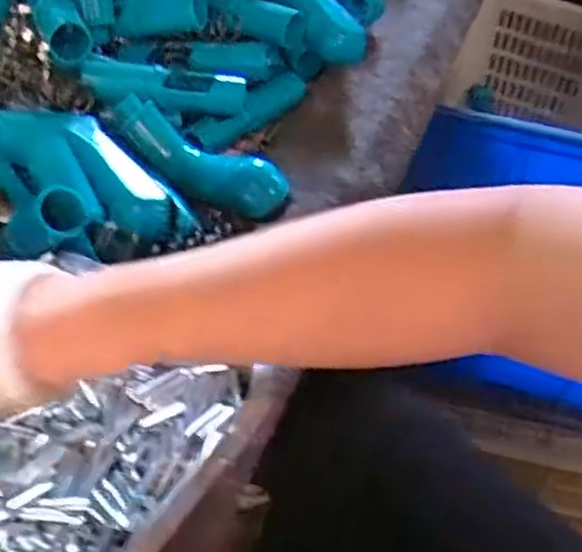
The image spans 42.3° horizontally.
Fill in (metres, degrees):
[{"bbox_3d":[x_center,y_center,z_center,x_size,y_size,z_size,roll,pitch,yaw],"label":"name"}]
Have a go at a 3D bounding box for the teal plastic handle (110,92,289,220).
[{"bbox_3d":[-0.063,-0.078,0.526,0.140,0.045,0.047,30,54,25],"label":"teal plastic handle"}]

